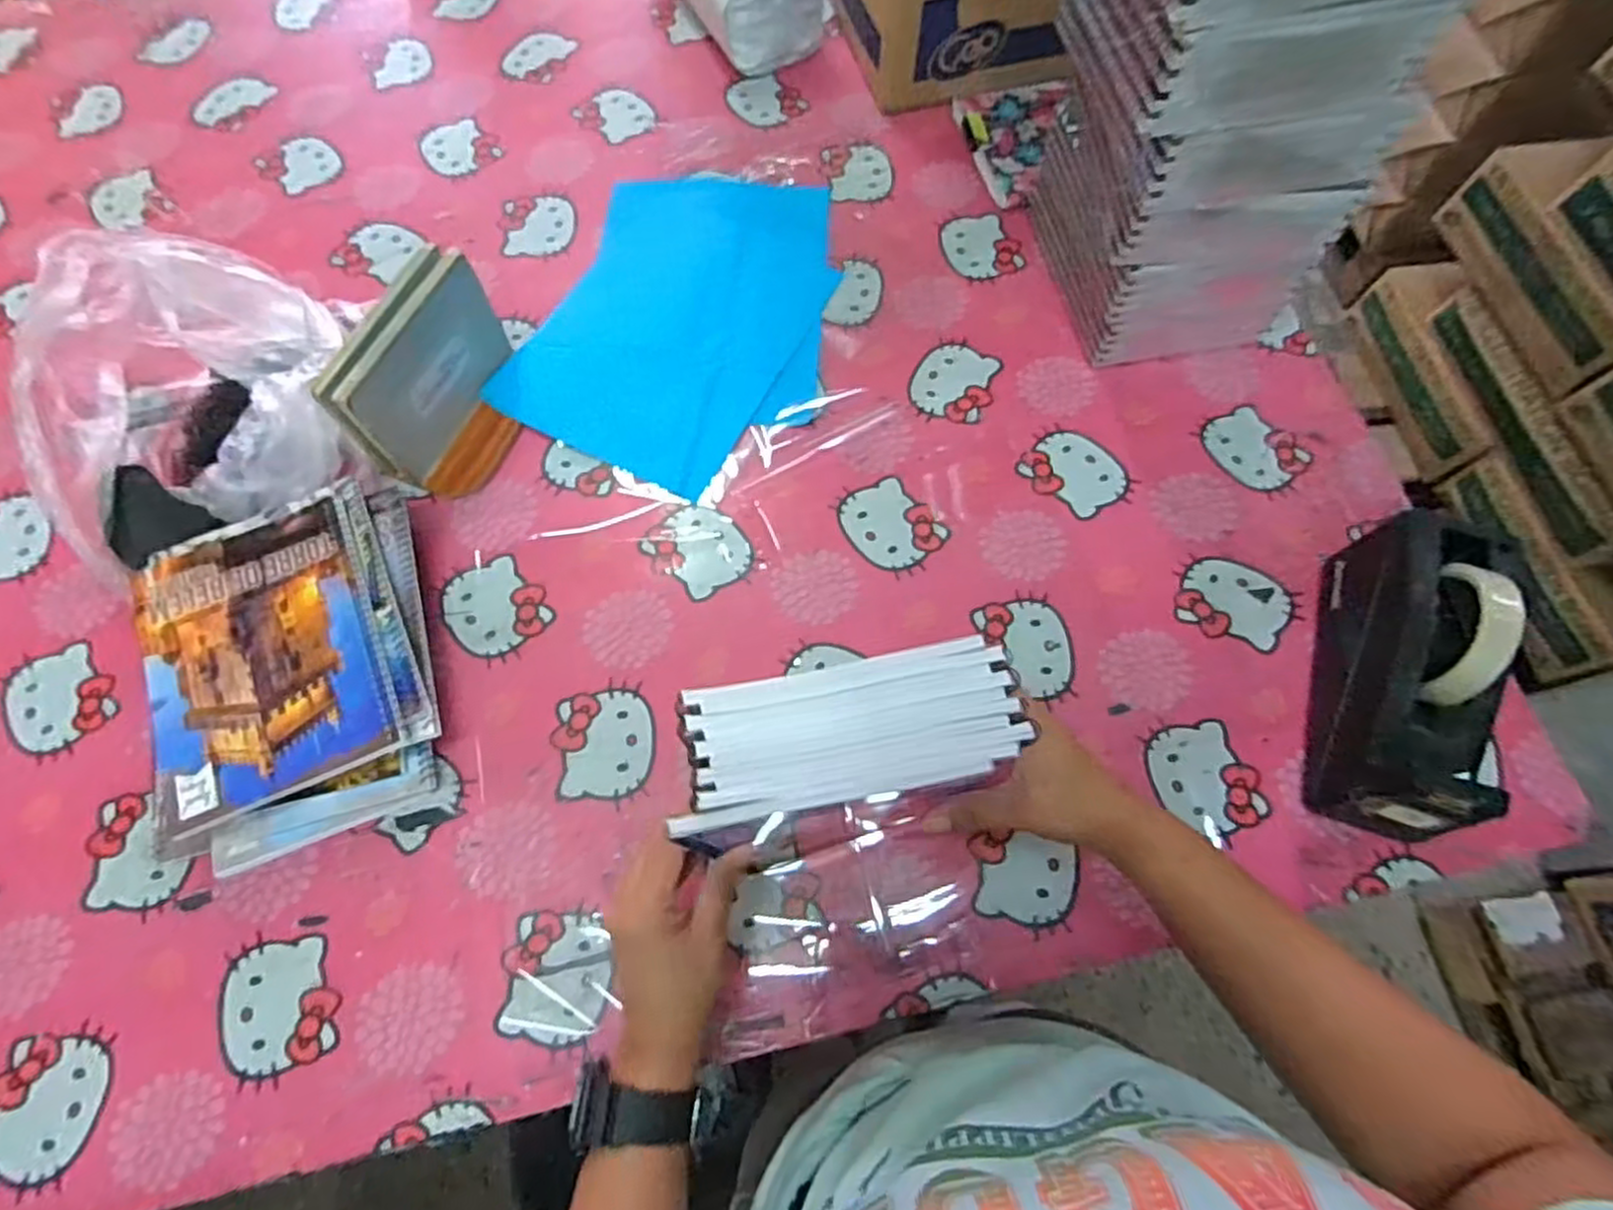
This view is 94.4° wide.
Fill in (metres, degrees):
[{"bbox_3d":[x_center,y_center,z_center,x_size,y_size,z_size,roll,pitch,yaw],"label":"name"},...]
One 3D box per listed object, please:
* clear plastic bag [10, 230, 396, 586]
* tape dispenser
[{"bbox_3d":[-0.457,-0.172,0.585,0.229,0.117,0.242,-16,71,-6],"label":"clear plastic bag"},{"bbox_3d":[0.406,0.041,0.496,0.075,0.113,0.208,16,70,5],"label":"tape dispenser"}]

